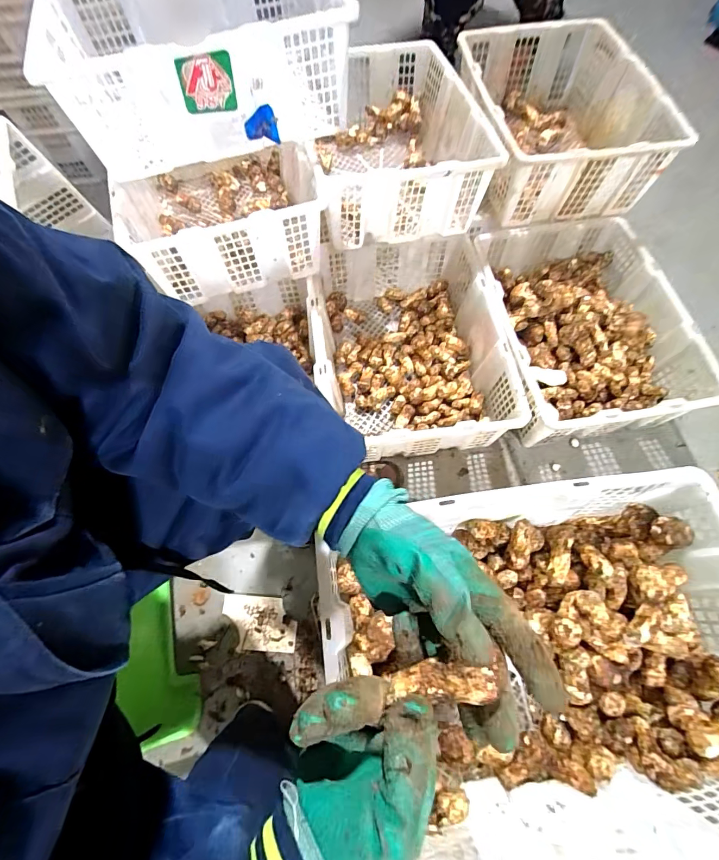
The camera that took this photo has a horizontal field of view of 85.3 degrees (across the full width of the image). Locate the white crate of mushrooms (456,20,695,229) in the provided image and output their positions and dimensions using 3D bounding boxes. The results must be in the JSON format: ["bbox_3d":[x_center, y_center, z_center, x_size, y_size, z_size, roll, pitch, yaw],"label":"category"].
[{"bbox_3d":[0.427,-0.681,0.857,0.363,0.164,0.475,-6,66,-2],"label":"white crate of mushrooms"}]

